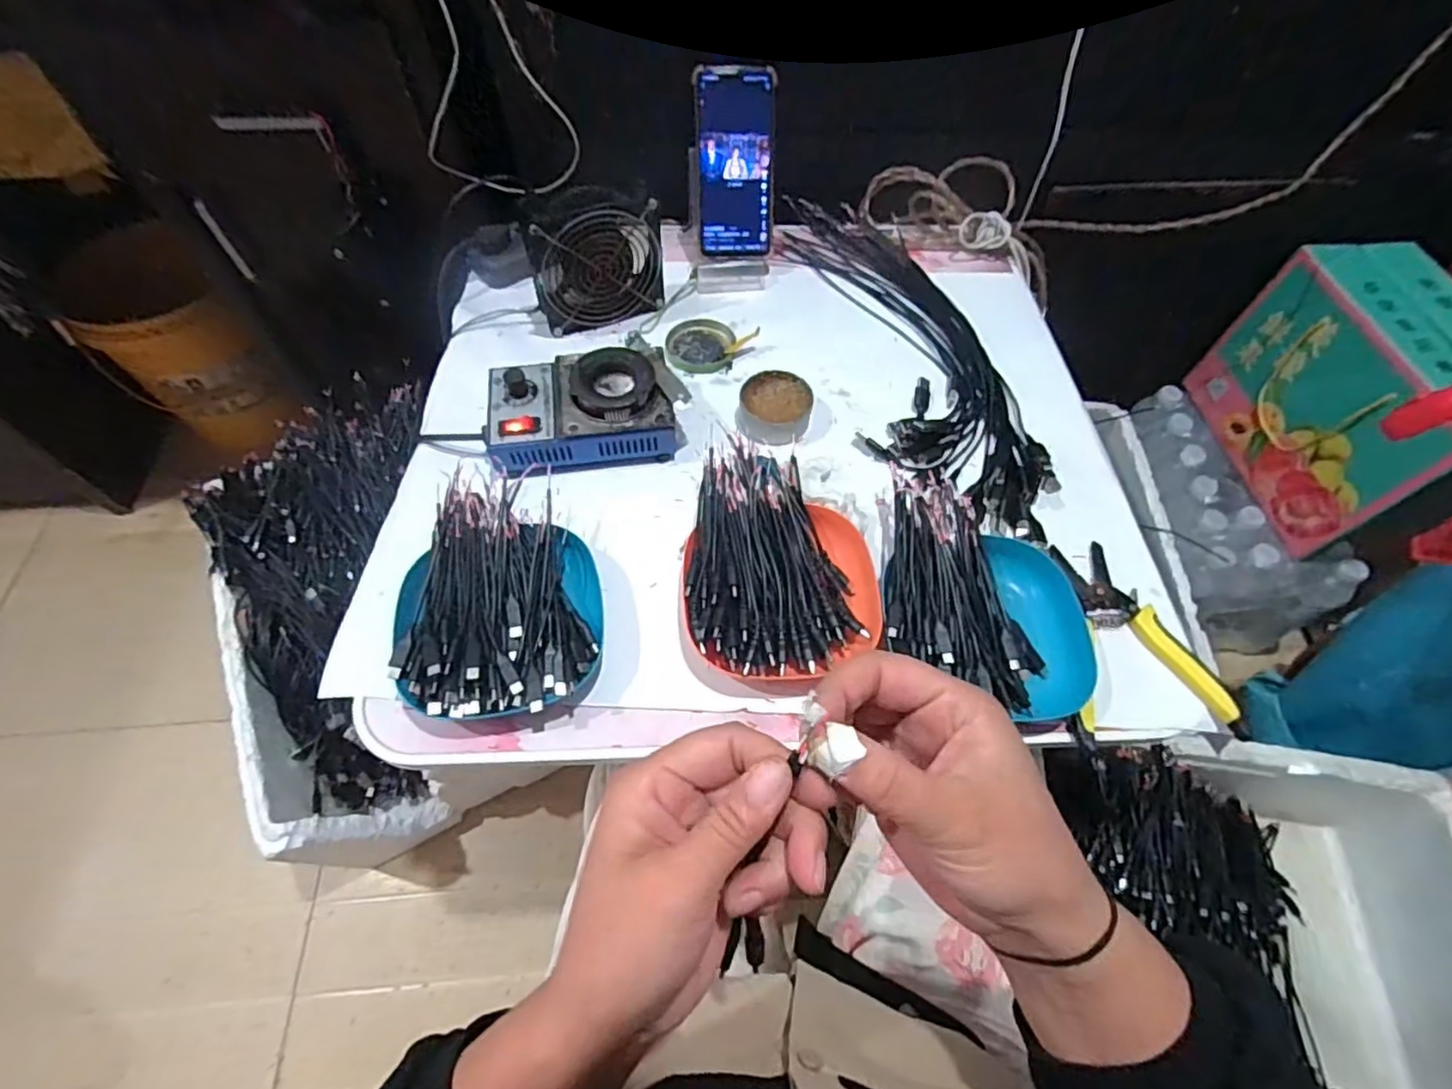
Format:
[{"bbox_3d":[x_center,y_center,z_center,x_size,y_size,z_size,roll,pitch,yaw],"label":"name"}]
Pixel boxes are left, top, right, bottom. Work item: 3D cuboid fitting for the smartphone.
[{"bbox_3d":[0.010,-0.376,0.638,0.076,0.164,0.009,-2,24,-3],"label":"smartphone"}]

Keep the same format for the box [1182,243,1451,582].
[{"bbox_3d":[0.807,-0.186,0.826,0.148,0.236,0.325,-5,60,-4],"label":"box"}]

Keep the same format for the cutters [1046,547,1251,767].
[{"bbox_3d":[0.284,0.069,0.466,0.114,0.023,0.160,-7,60,-5],"label":"cutters"}]

